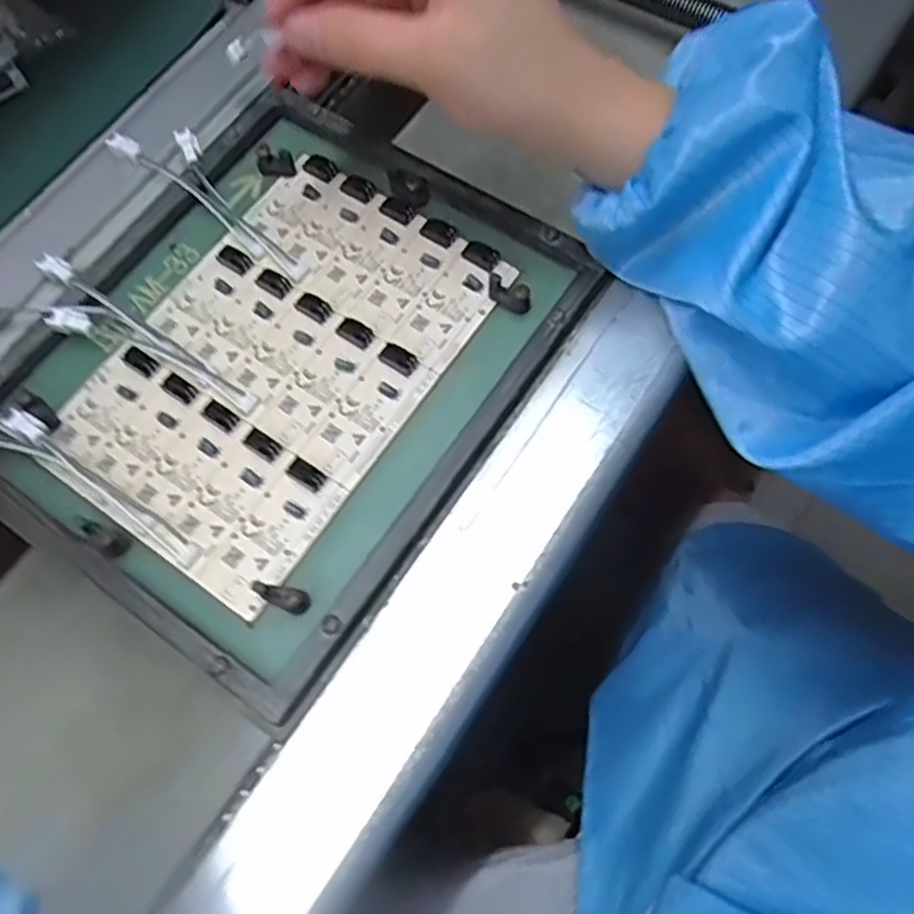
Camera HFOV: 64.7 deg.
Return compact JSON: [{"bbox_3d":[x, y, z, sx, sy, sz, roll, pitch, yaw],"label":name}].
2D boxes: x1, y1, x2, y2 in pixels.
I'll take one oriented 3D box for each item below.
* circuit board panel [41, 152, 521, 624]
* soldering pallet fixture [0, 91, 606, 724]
[{"bbox_3d":[-0.078,-0.045,0.321,0.125,0.010,0.189,33,73,14],"label":"circuit board panel"},{"bbox_3d":[-0.075,-0.043,0.317,0.190,0.018,0.232,33,73,14],"label":"soldering pallet fixture"}]

